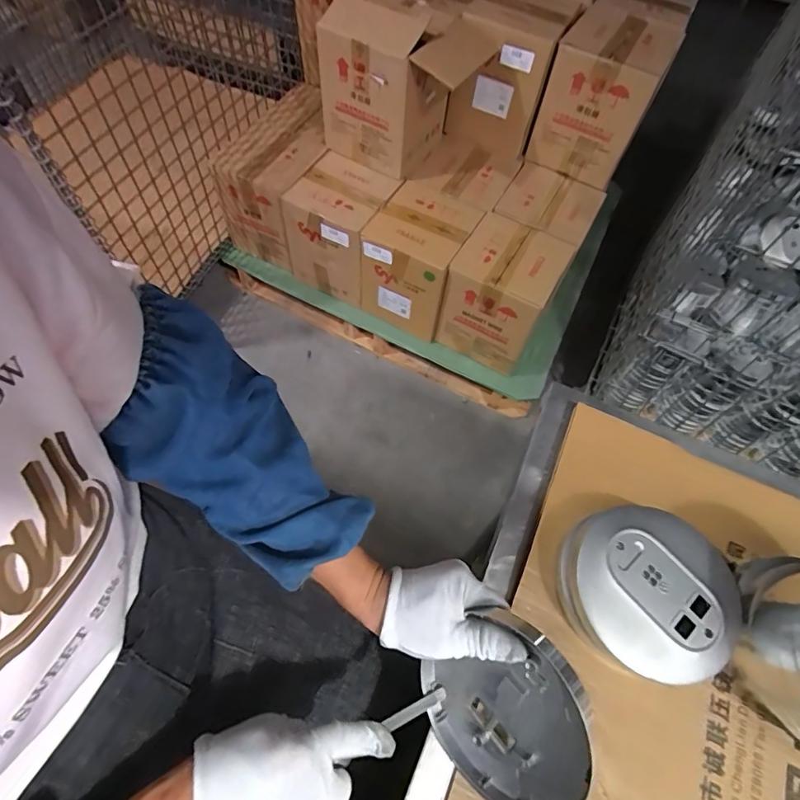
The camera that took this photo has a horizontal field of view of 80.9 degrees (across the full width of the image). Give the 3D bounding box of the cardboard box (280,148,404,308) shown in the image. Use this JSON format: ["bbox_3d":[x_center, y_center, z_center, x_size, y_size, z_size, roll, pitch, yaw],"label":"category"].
[{"bbox_3d":[-0.159,-0.450,1.256,0.229,0.249,0.234,23,62,9],"label":"cardboard box"}]

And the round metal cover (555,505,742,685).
[{"bbox_3d":[0.211,0.162,0.401,0.130,0.049,0.129,2,60,-3],"label":"round metal cover"}]

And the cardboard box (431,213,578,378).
[{"bbox_3d":[0.254,-0.265,1.191,0.227,0.248,0.235,27,62,11],"label":"cardboard box"}]

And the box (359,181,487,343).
[{"bbox_3d":[0.048,-0.361,1.229,0.222,0.249,0.240,26,62,11],"label":"box"}]

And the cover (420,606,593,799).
[{"bbox_3d":[0.078,0.224,0.333,0.017,0.127,0.119,-1,41,-49],"label":"cover"}]

